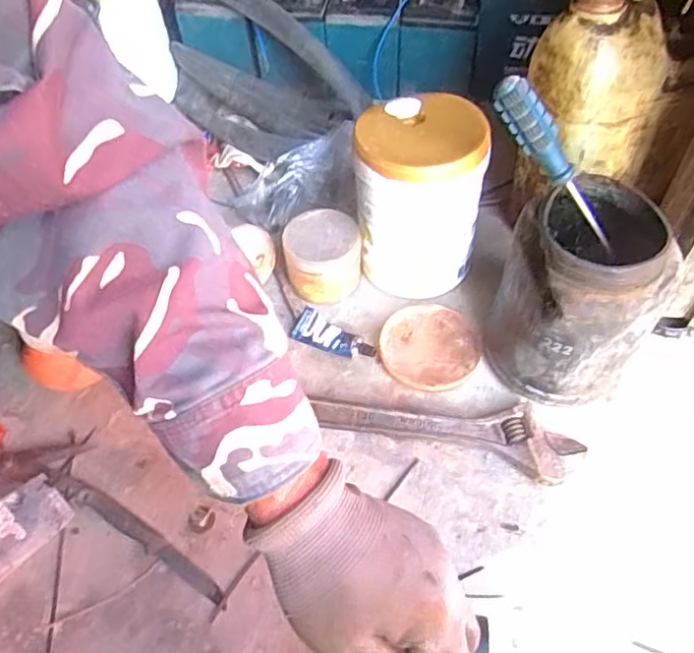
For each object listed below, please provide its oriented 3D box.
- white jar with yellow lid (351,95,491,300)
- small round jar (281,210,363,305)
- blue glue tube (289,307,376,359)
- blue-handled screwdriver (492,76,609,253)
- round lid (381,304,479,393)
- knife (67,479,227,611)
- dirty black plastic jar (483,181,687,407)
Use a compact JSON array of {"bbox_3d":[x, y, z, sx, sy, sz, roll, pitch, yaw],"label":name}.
[{"bbox_3d":[0.074,-0.133,0.622,0.117,0.170,0.106,3,55,7],"label":"white jar with yellow lid"},{"bbox_3d":[-0.026,-0.078,0.655,0.080,0.058,0.074,-2,55,3],"label":"small round jar"},{"bbox_3d":[-0.014,0.014,0.623,0.089,0.014,0.035,25,60,20],"label":"blue glue tube"},{"bbox_3d":[0.170,-0.128,0.487,0.026,0.167,0.021,-13,41,48],"label":"blue-handled screwdriver"},{"bbox_3d":[0.083,0.020,0.615,0.099,0.007,0.097,-2,55,3],"label":"round lid"},{"bbox_3d":[-0.174,0.182,0.519,0.183,0.010,0.019,25,61,21],"label":"knife"},{"bbox_3d":[0.202,-0.027,0.536,0.129,0.171,0.135,-2,55,3],"label":"dirty black plastic jar"}]

